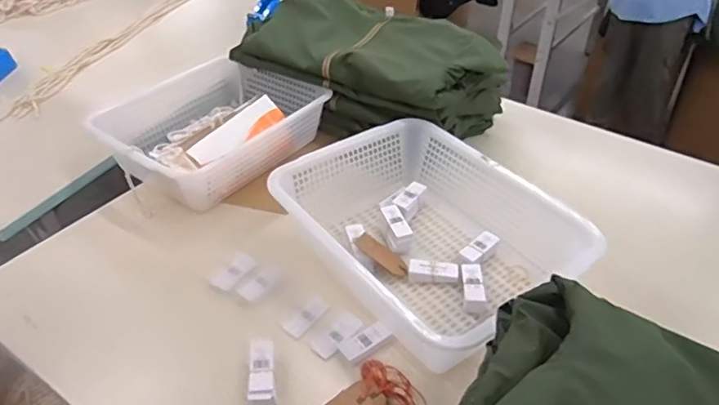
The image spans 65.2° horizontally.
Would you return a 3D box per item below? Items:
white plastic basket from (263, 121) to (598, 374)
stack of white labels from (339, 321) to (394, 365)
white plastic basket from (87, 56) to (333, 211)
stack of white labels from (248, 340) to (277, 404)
[{"bbox_3d":[0.105,0.054,0.968,0.364,0.141,0.471,-26,47,-30],"label":"white plastic basket"},{"bbox_3d":[0.010,0.212,0.853,0.078,0.015,0.038,-24,45,-28],"label":"stack of white labels"},{"bbox_3d":[-0.311,-0.172,1.208,0.304,0.105,0.443,28,46,28],"label":"white plastic basket"},{"bbox_3d":[-0.139,0.243,0.803,0.036,0.035,0.097,-5,40,-9],"label":"stack of white labels"}]

